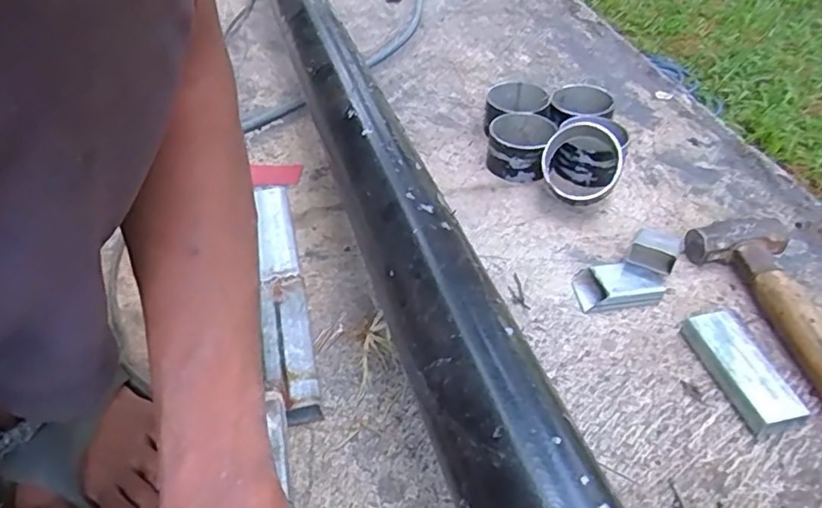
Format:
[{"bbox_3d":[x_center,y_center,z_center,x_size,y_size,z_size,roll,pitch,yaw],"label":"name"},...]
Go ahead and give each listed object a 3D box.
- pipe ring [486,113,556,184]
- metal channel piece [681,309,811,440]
[{"bbox_3d":[0.119,-0.118,0.649,0.066,0.046,0.073,14,45,15],"label":"pipe ring"},{"bbox_3d":[0.251,0.088,0.443,0.039,0.024,0.098,-11,44,-10],"label":"metal channel piece"}]

